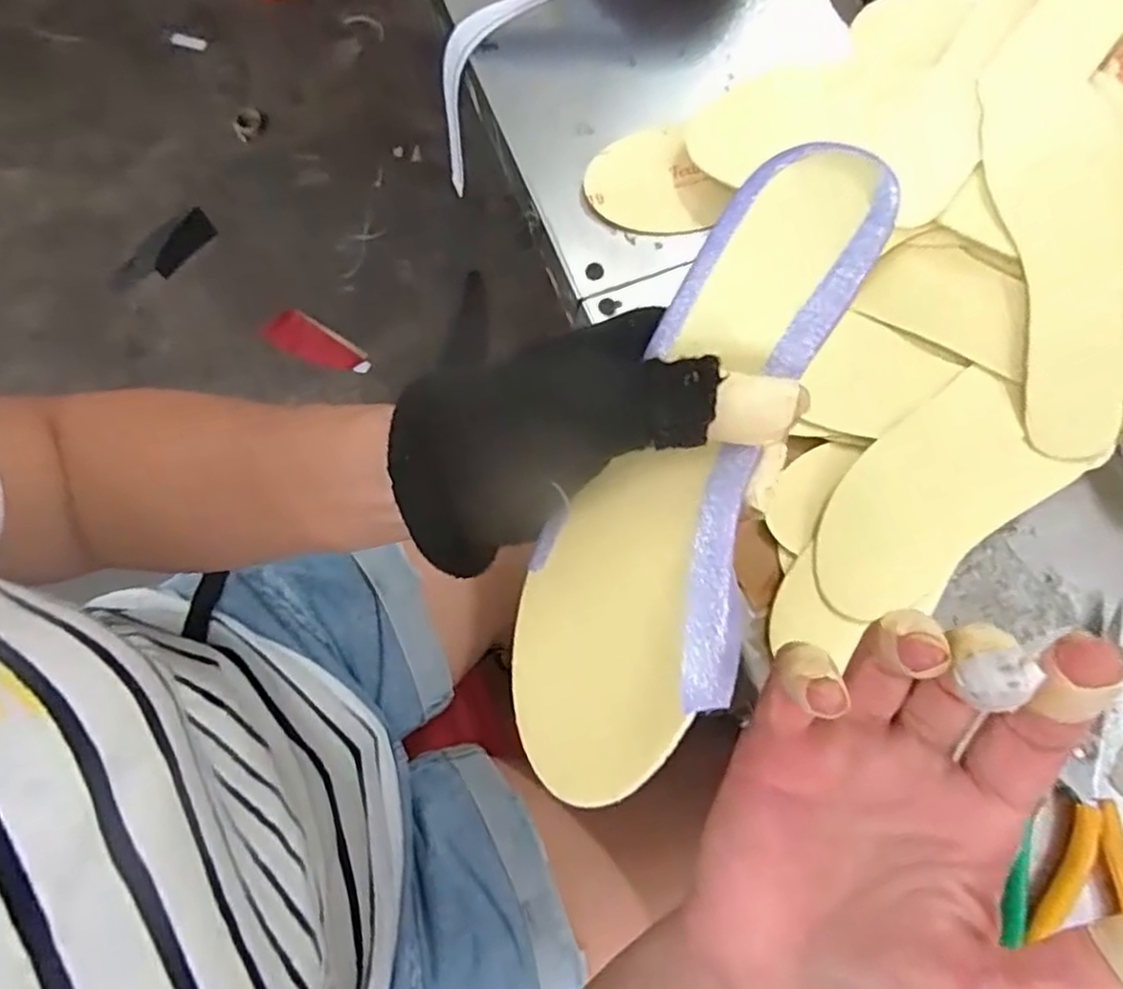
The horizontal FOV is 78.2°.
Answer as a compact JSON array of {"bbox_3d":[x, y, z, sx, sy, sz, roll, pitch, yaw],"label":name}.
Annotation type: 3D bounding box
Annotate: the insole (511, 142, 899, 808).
[{"bbox_3d":[0.034,-0.003,0.195,0.066,0.010,0.190,27,97,37],"label":"insole"}]

